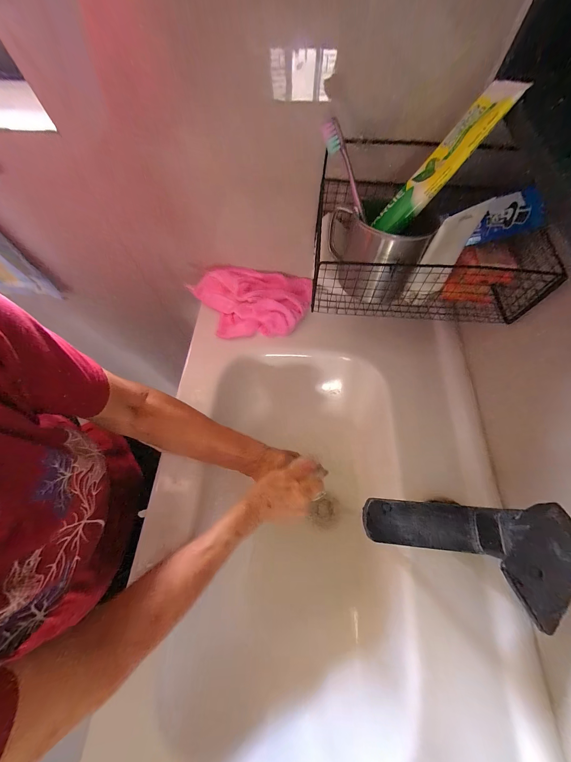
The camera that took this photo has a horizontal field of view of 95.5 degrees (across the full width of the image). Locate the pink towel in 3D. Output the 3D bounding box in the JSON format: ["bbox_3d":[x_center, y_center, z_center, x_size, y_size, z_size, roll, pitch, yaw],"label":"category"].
[{"bbox_3d":[-0.064,-0.145,0.481,0.222,0.045,0.125,1,65,0],"label":"pink towel"}]

